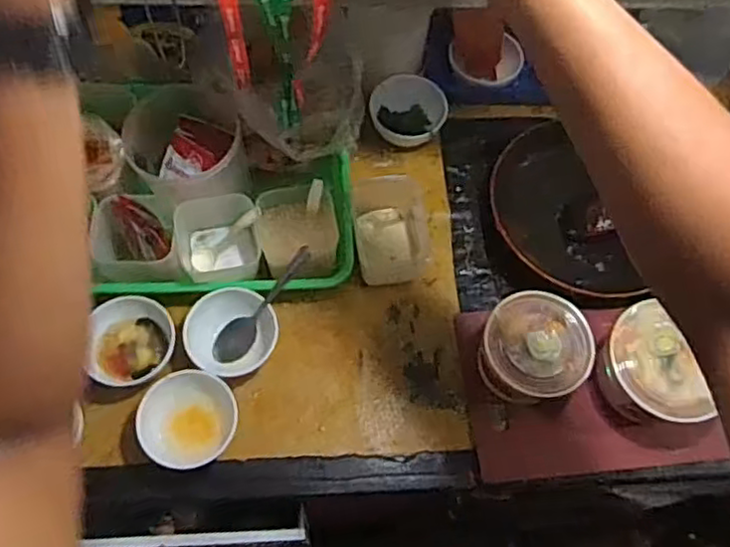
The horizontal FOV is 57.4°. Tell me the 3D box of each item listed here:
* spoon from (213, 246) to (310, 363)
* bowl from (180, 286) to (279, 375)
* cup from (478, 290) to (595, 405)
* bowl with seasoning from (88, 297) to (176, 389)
[{"bbox_3d":[-0.103,0.031,0.686,0.029,0.030,0.145,42,98,14],"label":"spoon"},{"bbox_3d":[-0.138,0.063,0.695,0.091,0.043,0.083,1,66,-3],"label":"bowl"},{"bbox_3d":[0.172,0.080,0.693,0.104,0.089,0.090,32,68,10],"label":"cup"},{"bbox_3d":[-0.237,0.064,0.685,0.081,0.034,0.093,-5,67,-6],"label":"bowl with seasoning"}]

